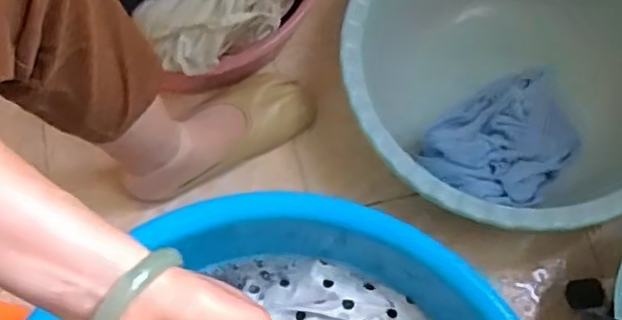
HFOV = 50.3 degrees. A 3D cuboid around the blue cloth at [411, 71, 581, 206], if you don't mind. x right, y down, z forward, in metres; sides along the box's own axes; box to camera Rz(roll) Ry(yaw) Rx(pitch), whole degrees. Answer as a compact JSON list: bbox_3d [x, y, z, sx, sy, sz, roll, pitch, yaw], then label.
[{"bbox_3d":[0.220,-0.025,0.747,0.139,0.073,0.185,40,75,15],"label":"blue cloth"}]

